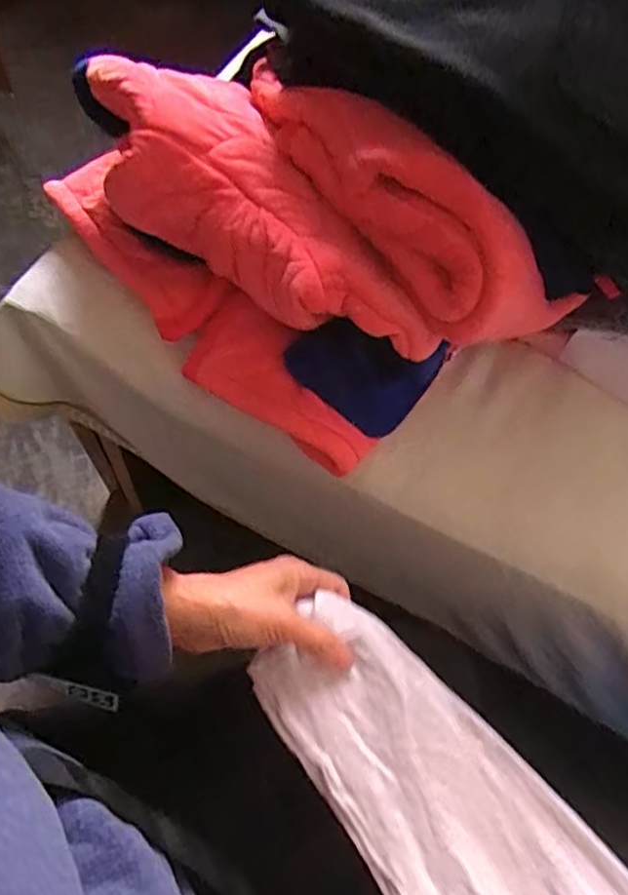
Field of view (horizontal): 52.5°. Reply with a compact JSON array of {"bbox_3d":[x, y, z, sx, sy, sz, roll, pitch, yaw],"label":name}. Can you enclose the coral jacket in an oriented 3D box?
[{"bbox_3d":[-0.040,-0.178,0.511,0.206,0.163,0.400,-34,70,-19],"label":"coral jacket"}]

